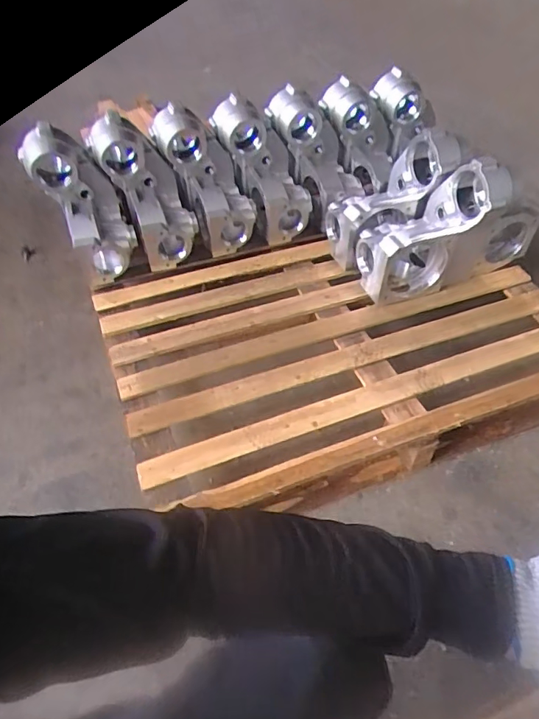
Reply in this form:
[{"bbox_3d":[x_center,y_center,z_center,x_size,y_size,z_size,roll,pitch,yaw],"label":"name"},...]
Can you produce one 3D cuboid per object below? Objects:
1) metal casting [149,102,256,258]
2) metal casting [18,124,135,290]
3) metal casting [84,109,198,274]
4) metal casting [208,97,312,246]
[{"bbox_3d":[-0.173,-0.486,1.358,0.157,0.385,0.144,-30,8,-20],"label":"metal casting"},{"bbox_3d":[-0.468,-0.390,1.273,0.166,0.376,0.172,-32,17,-22],"label":"metal casting"},{"bbox_3d":[-0.319,-0.436,1.305,0.161,0.384,0.126,-30,10,-20],"label":"metal casting"},{"bbox_3d":[-0.015,-0.528,1.397,0.147,0.377,0.153,-26,20,10],"label":"metal casting"}]

